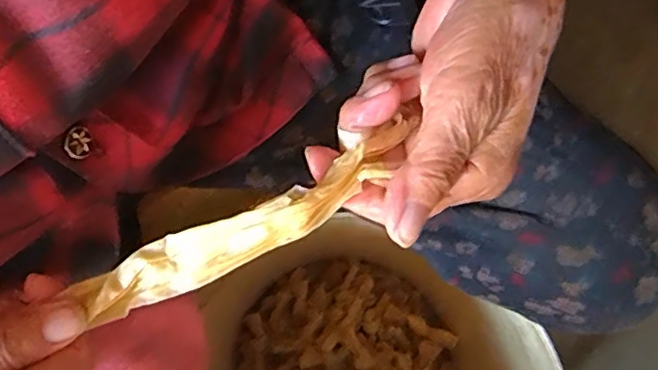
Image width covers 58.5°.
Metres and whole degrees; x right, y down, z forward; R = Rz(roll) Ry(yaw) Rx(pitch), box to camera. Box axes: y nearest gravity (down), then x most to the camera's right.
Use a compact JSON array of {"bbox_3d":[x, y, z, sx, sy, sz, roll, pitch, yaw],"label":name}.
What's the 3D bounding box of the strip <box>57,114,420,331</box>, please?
[{"bbox_3d":[-0.031,0.016,0.229,0.141,0.018,0.023,-27,81,1],"label":"strip"}]

